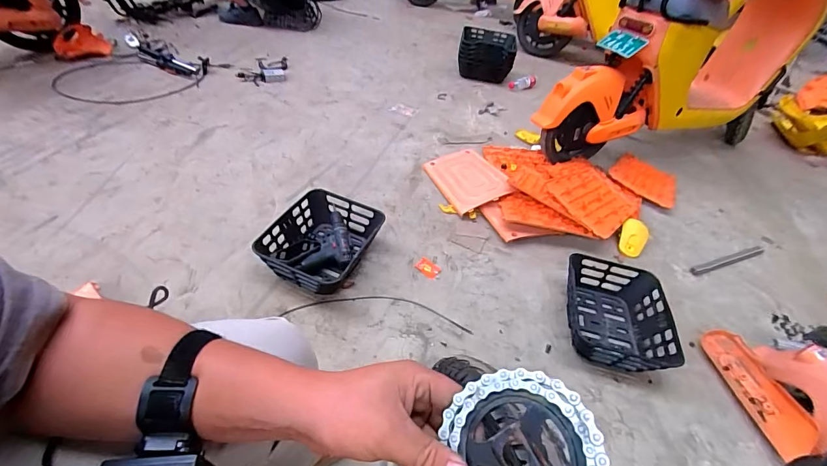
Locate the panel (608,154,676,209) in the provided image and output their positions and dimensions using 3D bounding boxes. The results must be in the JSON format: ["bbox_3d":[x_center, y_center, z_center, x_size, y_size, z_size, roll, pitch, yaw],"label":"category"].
[{"bbox_3d":[0.971,-0.231,1.612,0.262,0.031,0.305,35,45,22],"label":"panel"}]

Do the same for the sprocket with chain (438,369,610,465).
[{"bbox_3d":[0.068,0.141,0.245,0.097,0.021,0.103,-10,58,17],"label":"sprocket with chain"}]

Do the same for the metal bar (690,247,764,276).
[{"bbox_3d":[1.096,0.092,1.336,0.386,0.014,0.035,-10,48,-20],"label":"metal bar"}]

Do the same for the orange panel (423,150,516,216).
[{"bbox_3d":[0.201,-0.213,1.452,0.240,0.024,0.324,-20,44,-11],"label":"orange panel"}]

